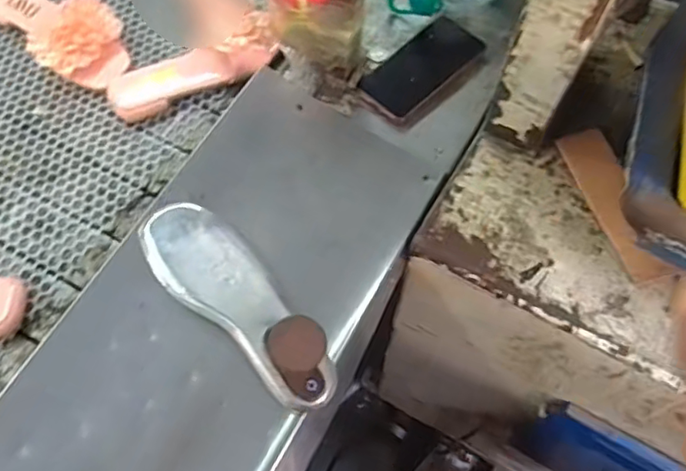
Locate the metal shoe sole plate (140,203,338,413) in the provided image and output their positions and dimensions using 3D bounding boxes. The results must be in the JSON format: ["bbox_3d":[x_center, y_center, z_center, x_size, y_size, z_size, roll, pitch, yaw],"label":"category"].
[{"bbox_3d":[-0.099,0.051,0.540,0.089,0.086,0.242,-39,69,-18],"label":"metal shoe sole plate"}]

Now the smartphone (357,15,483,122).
[{"bbox_3d":[0.102,-0.212,0.723,0.077,0.012,0.177,40,69,18],"label":"smartphone"}]

